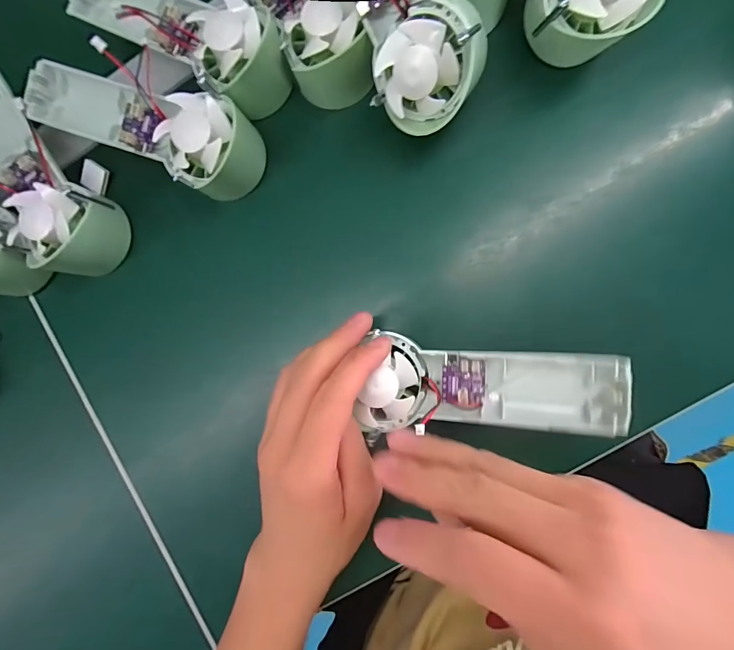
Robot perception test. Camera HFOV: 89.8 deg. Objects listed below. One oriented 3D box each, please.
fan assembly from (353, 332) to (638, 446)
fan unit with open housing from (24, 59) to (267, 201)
[{"bbox_3d":[0.072,0.036,0.219,0.149,0.027,0.055,1,88,-1],"label":"fan assembly"},{"bbox_3d":[-0.155,-0.141,0.258,0.171,0.043,0.065,24,91,8],"label":"fan unit with open housing"}]

